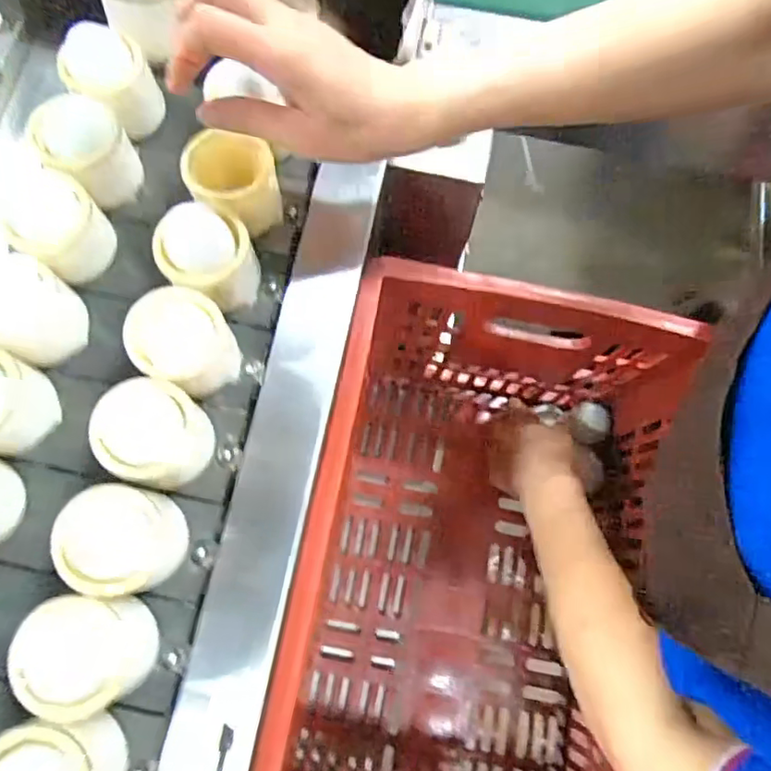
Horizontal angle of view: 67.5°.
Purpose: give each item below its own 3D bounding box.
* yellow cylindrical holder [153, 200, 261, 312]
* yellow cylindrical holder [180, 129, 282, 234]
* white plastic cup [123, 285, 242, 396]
[{"bbox_3d":[-0.122,-0.088,0.403,0.066,0.055,0.066,2,82,-14],"label":"yellow cylindrical holder"},{"bbox_3d":[-0.108,-0.143,0.414,0.062,0.045,0.061,-13,80,-3],"label":"yellow cylindrical holder"},{"bbox_3d":[-0.132,-0.029,0.382,0.056,0.052,0.061,0,79,-1],"label":"white plastic cup"}]

